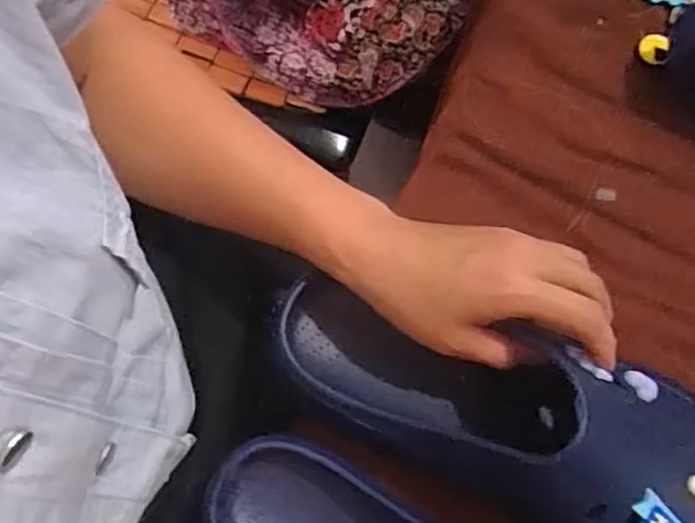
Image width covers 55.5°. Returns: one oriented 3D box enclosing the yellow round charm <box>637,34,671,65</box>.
[{"bbox_3d":[0.226,-0.157,0.488,0.022,0.020,0.006,21,34,14],"label":"yellow round charm"}]

